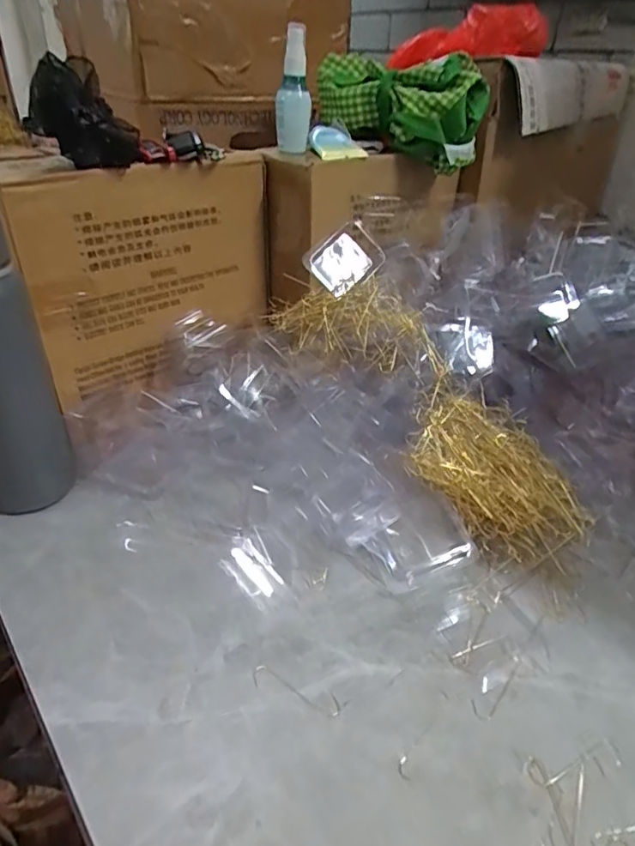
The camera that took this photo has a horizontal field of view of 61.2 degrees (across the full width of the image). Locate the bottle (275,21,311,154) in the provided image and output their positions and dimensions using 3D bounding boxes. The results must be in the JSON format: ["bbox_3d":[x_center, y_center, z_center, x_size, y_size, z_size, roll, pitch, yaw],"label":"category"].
[{"bbox_3d":[-0.026,-0.359,0.584,0.037,0.116,0.030,1,34,-3],"label":"bottle"}]

